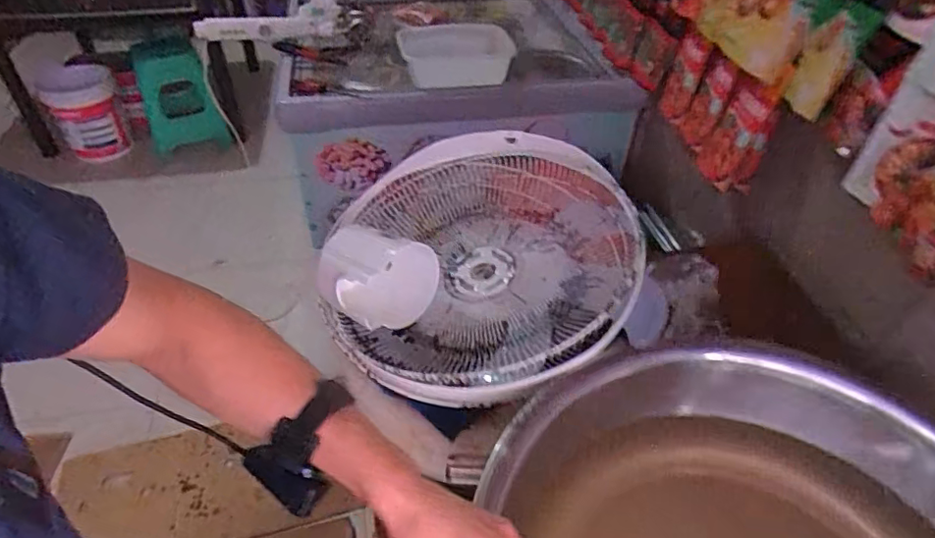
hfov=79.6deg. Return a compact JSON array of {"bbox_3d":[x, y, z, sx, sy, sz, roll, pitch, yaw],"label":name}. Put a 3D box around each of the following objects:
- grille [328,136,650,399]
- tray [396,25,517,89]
[{"bbox_3d":[0.027,-0.021,0.816,0.415,0.082,0.457,-6,49,10],"label":"grille"},{"bbox_3d":[-0.031,-0.591,1.553,0.318,0.122,0.192,3,43,0],"label":"tray"}]

